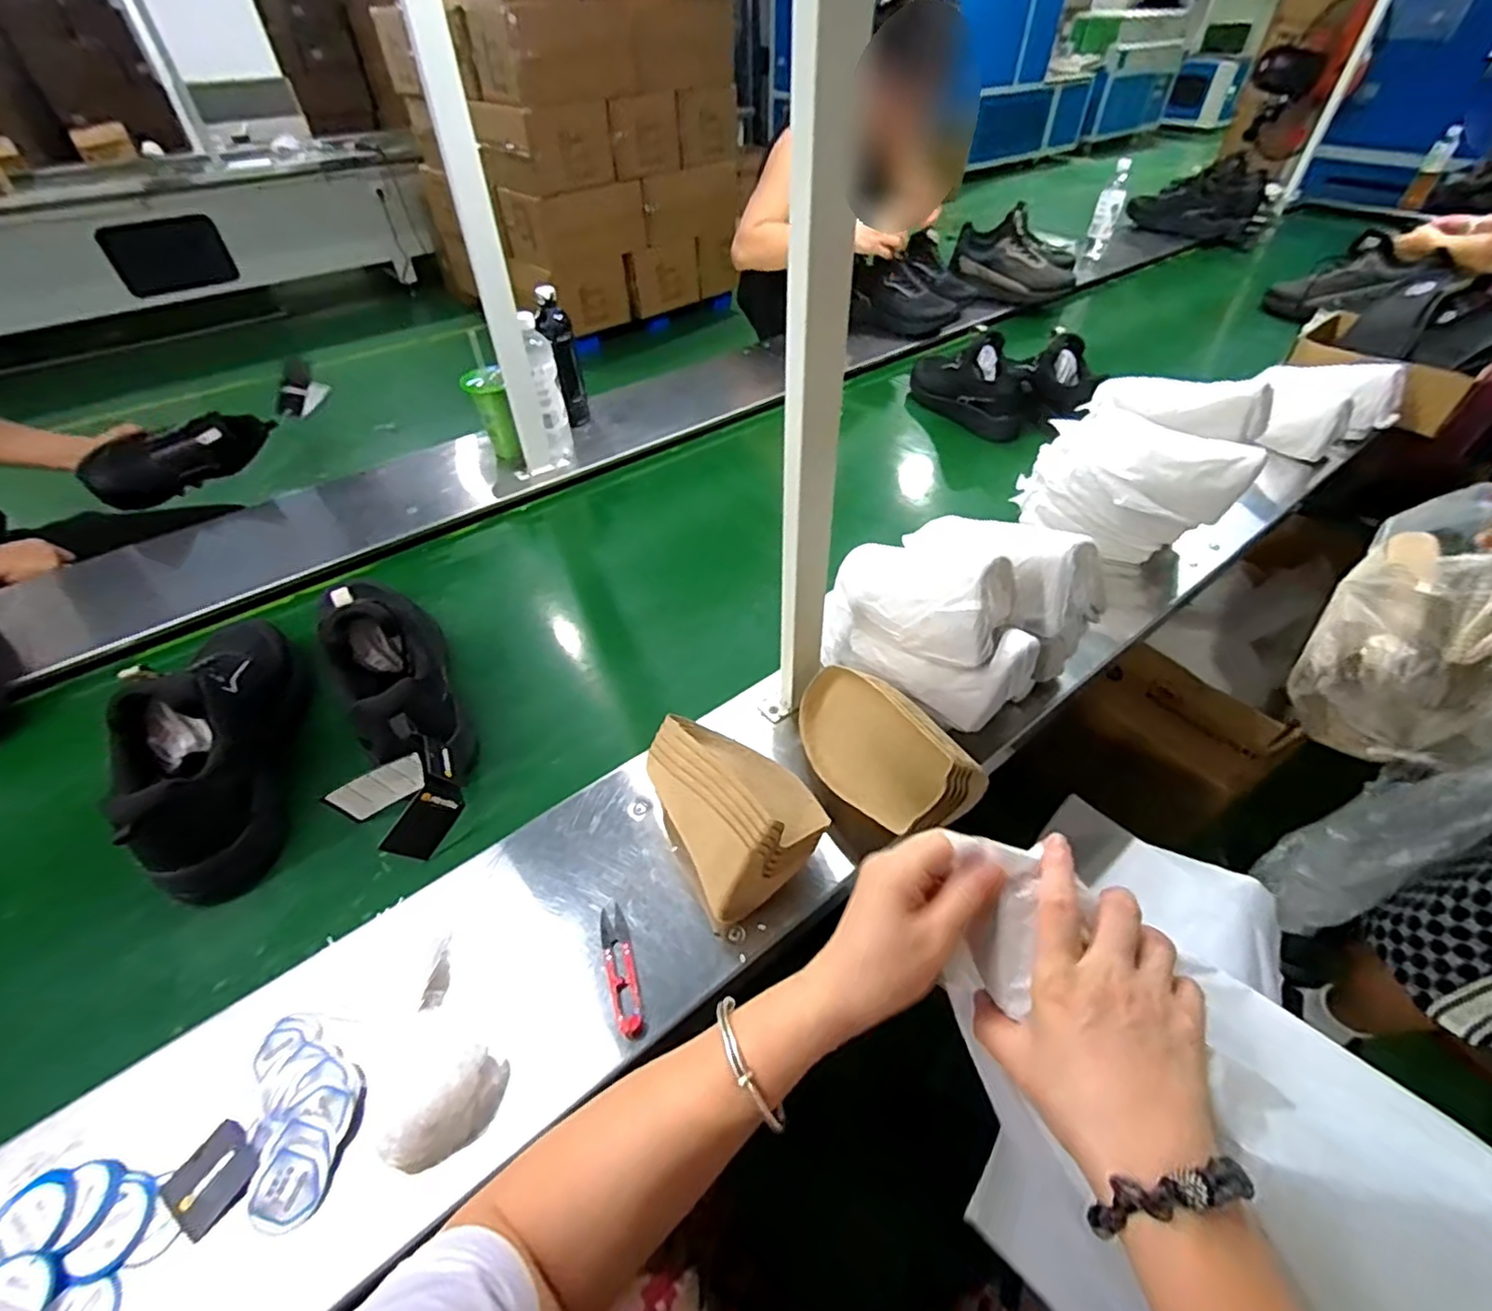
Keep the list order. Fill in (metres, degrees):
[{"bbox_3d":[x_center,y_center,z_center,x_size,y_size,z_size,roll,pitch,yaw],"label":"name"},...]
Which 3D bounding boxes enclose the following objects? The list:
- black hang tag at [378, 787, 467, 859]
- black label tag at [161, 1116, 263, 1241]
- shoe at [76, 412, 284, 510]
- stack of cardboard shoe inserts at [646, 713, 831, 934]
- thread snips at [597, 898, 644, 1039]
[{"bbox_3d":[-0.309,0.164,0.612,0.011,0.052,0.065,29,84,49],"label":"black hang tag"},{"bbox_3d":[-0.362,0.356,0.431,0.050,0.007,0.049,23,51,21],"label":"black label tag"},{"bbox_3d":[-0.980,-0.348,1.112,0.089,0.105,0.281,26,52,23],"label":"shoe"},{"bbox_3d":[-0.012,0.125,0.574,0.118,0.113,0.176,-21,50,-18],"label":"stack of cardboard shoe inserts"},{"bbox_3d":[-0.103,0.256,0.520,0.023,0.009,0.103,-15,48,-13],"label":"thread snips"}]

